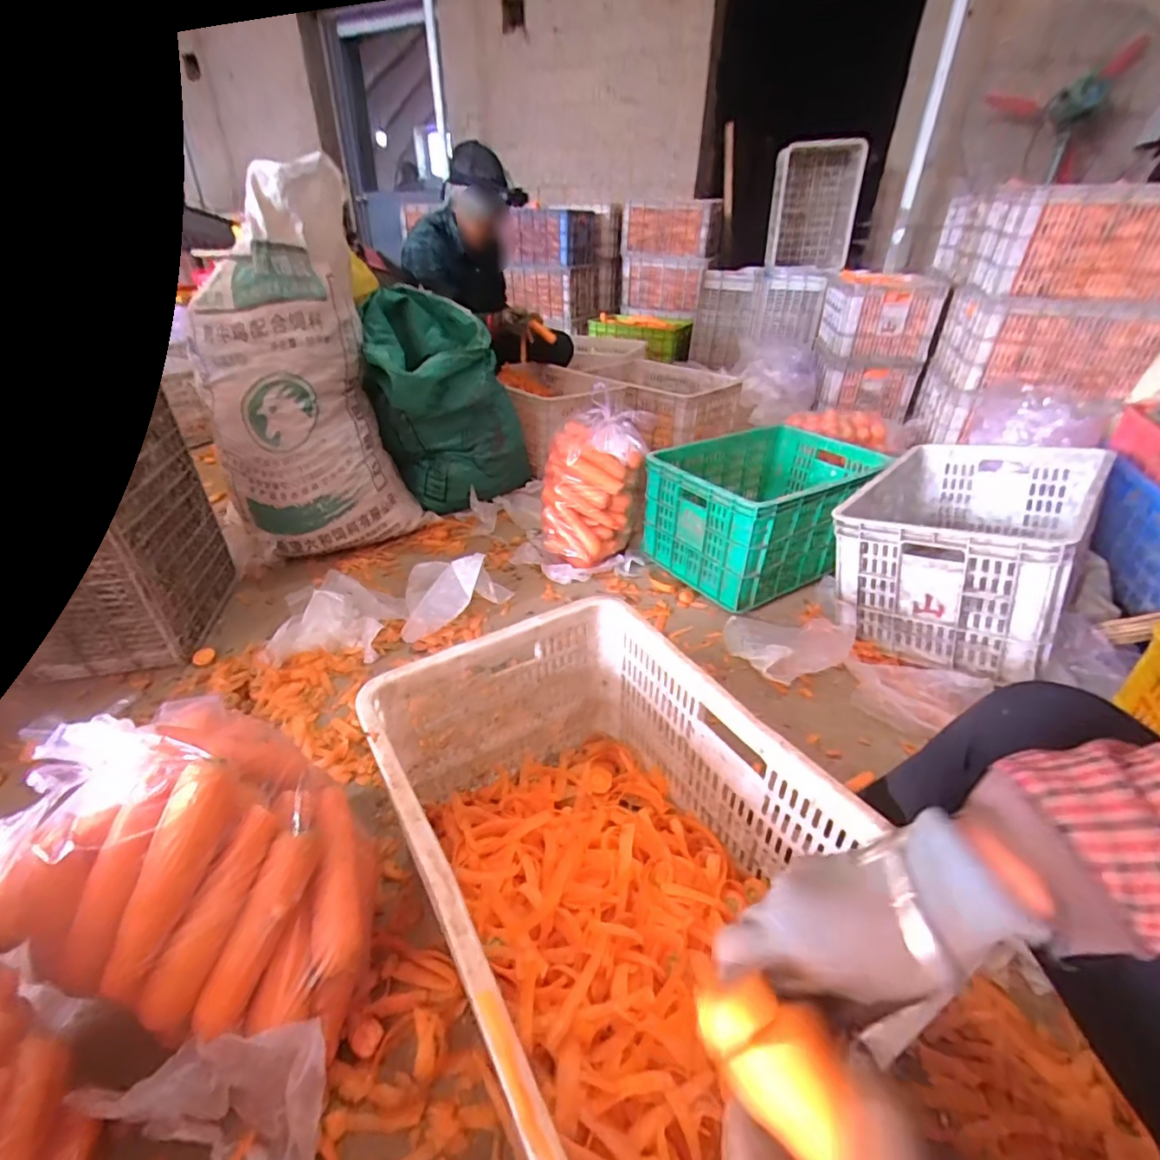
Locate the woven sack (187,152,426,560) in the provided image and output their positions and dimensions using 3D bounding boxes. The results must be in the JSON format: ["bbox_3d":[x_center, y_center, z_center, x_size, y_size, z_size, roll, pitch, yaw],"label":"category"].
[{"bbox_3d":[-0.621,-0.432,1.231,0.390,0.749,0.206,-16,36,-24],"label":"woven sack"}]

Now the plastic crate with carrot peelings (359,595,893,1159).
[{"bbox_3d":[0.024,0.297,0.590,0.347,0.271,0.498,-19,37,-27],"label":"plastic crate with carrot peelings"}]

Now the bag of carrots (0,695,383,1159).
[{"bbox_3d":[-0.363,0.321,0.557,0.357,0.281,0.267,22,38,30],"label":"bag of carrots"}]

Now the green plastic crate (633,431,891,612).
[{"bbox_3d":[0.448,-0.184,1.337,0.514,0.240,0.369,-22,39,-31],"label":"green plastic crate"}]

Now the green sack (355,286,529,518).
[{"bbox_3d":[-0.365,-0.465,1.501,0.365,0.523,0.332,-6,33,-9],"label":"green sack"}]

